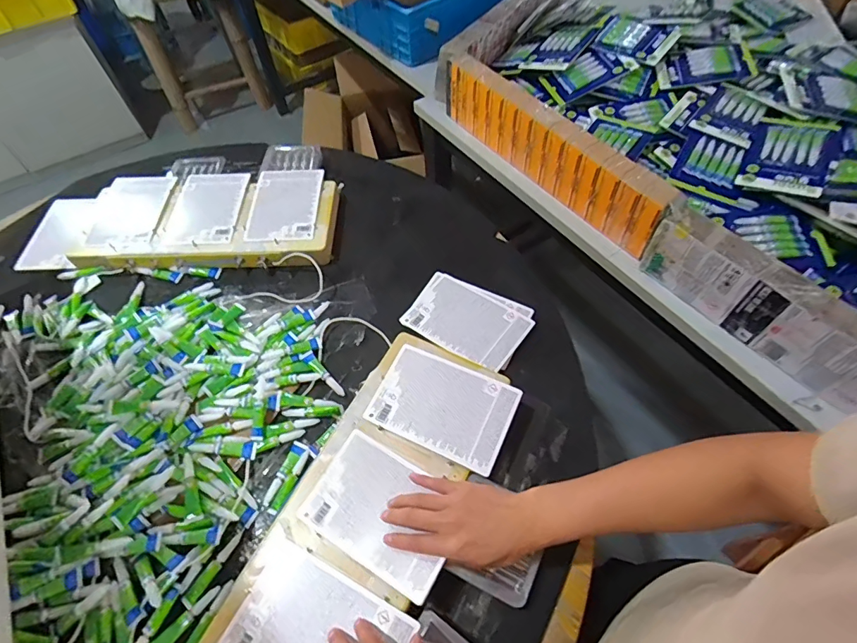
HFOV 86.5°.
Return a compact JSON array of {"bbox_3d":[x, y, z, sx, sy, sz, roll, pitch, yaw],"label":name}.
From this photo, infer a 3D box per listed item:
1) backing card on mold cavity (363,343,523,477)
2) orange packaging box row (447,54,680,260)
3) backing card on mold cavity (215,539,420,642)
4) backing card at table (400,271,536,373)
[{"bbox_3d":[0.018,0.104,0.573,0.169,0.009,0.116,22,65,16],"label":"backing card on mold cavity"},{"bbox_3d":[0.196,-0.309,0.794,0.035,0.137,0.507,-30,60,-16],"label":"orange packaging box row"},{"bbox_3d":[-0.111,0.307,0.447,0.161,0.006,0.114,24,59,16],"label":"backing card on mold cavity"},{"bbox_3d":[0.056,-0.003,0.682,0.174,0.009,0.112,31,63,25],"label":"backing card at table"}]

